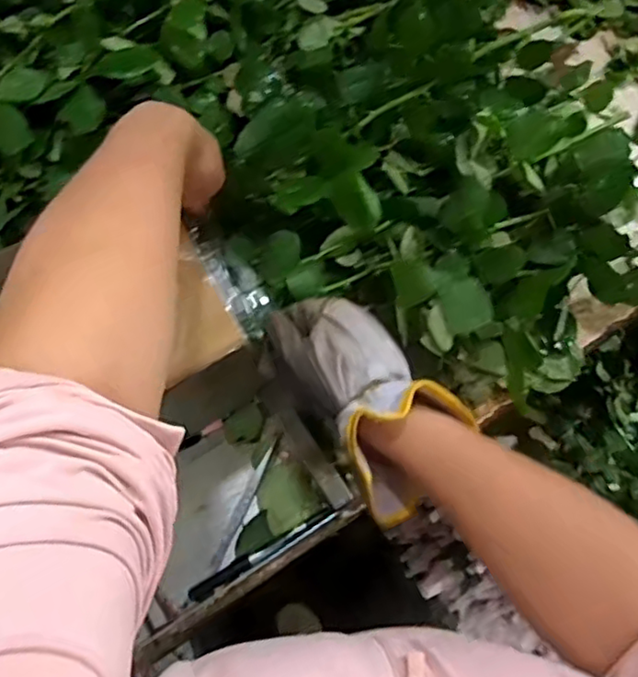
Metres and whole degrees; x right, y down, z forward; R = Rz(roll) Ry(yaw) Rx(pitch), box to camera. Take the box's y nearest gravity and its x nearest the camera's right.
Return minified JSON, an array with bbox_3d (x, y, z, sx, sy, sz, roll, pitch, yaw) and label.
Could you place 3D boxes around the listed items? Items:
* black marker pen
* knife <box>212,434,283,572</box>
[{"bbox_3d":[-0.049,0.191,0.564,0.144,0.009,0.014,-29,75,-12],"label":"black marker pen"},{"bbox_3d":[-0.067,0.148,0.582,0.011,0.005,0.130,23,71,5],"label":"knife"}]

